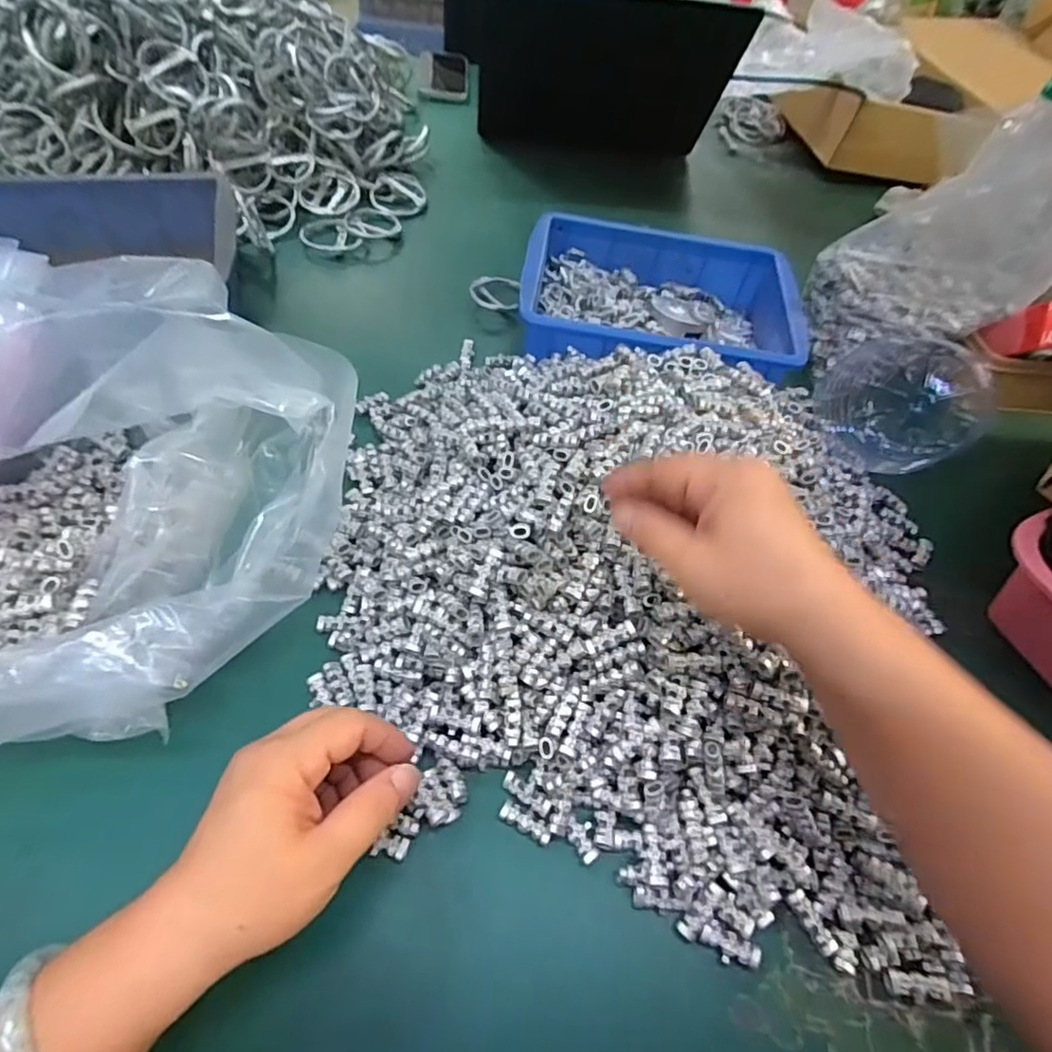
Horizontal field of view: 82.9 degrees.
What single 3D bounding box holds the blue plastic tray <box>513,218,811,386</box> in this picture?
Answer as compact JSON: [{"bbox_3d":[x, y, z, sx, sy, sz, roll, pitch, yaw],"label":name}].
[{"bbox_3d":[0.120,-0.202,0.559,0.246,0.065,0.187,12,54,0],"label":"blue plastic tray"}]

